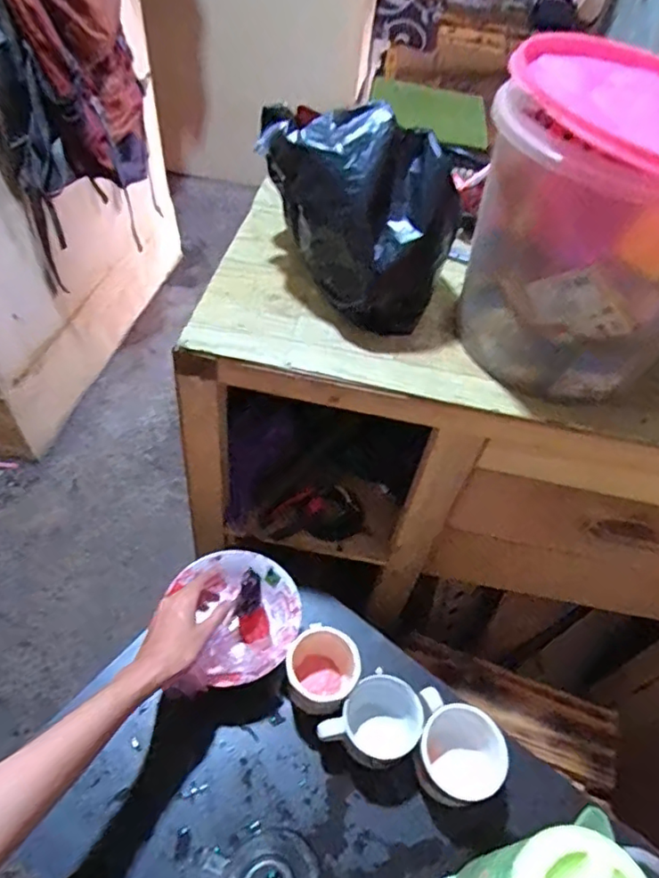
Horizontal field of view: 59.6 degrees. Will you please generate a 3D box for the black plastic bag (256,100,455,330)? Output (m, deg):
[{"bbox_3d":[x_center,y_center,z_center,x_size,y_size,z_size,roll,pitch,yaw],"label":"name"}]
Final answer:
[{"bbox_3d":[0.029,-0.254,0.626,0.178,0.167,0.227,-7,51,-11],"label":"black plastic bag"}]

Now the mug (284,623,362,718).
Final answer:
[{"bbox_3d":[-0.009,0.251,0.624,0.073,0.069,0.074,3,50,-3],"label":"mug"}]

